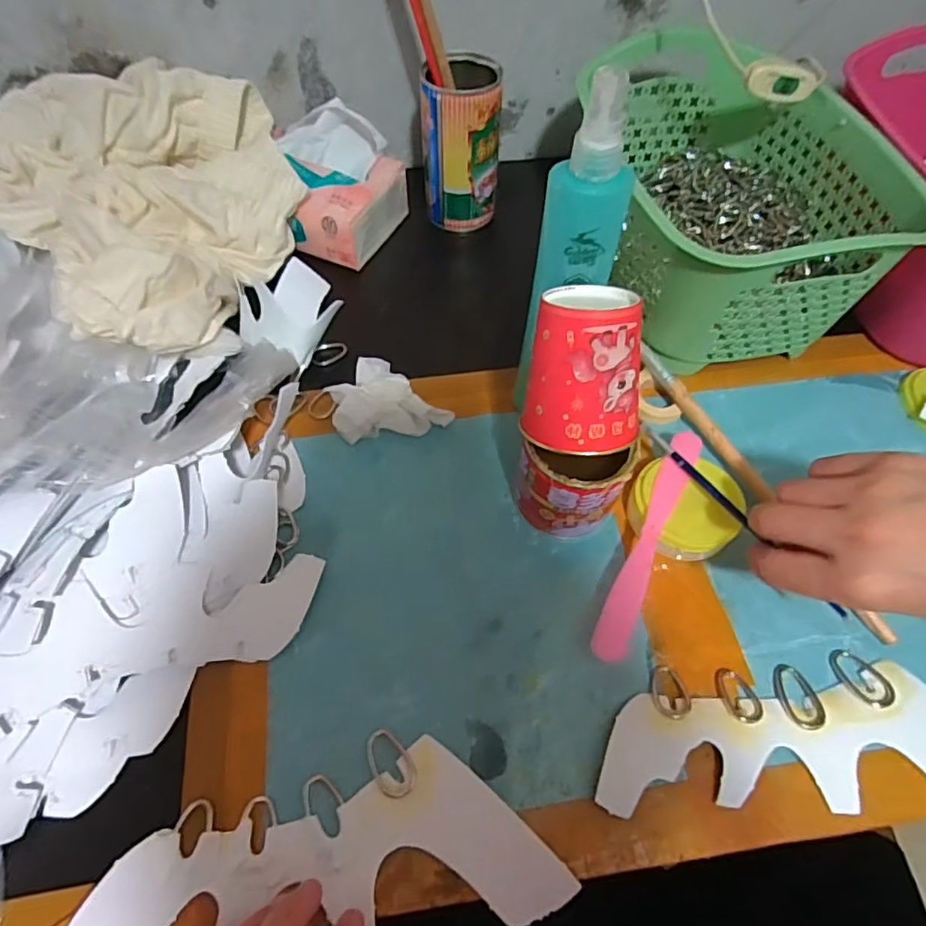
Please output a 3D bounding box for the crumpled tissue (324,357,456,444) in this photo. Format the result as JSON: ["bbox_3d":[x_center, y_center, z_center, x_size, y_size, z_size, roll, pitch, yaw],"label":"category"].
[{"bbox_3d":[-0.056,-0.053,0.405,0.077,0.034,0.073,-17,60,-11],"label":"crumpled tissue"}]

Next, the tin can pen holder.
[{"bbox_3d":[-0.002,-0.270,0.490,0.063,0.120,0.055,1,59,-1],"label":"tin can pen holder"}]

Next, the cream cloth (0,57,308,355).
[{"bbox_3d":[-0.234,-0.218,0.453,0.237,0.078,0.269,-39,67,-22],"label":"cream cloth"}]

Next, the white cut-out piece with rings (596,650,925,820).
[{"bbox_3d":[0.180,0.145,0.304,0.215,0.015,0.079,3,59,1],"label":"white cut-out piece with rings"}]

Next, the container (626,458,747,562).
[{"bbox_3d":[0.143,0.030,0.365,0.070,0.038,0.059,-2,59,-3],"label":"container"}]

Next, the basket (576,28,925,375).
[{"bbox_3d":[0.199,-0.208,0.442,0.186,0.107,0.262,-4,59,-4],"label":"basket"}]

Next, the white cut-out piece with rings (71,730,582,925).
[{"bbox_3d":[-0.066,0.185,0.276,0.221,0.016,0.078,-5,59,-6],"label":"white cut-out piece with rings"}]

